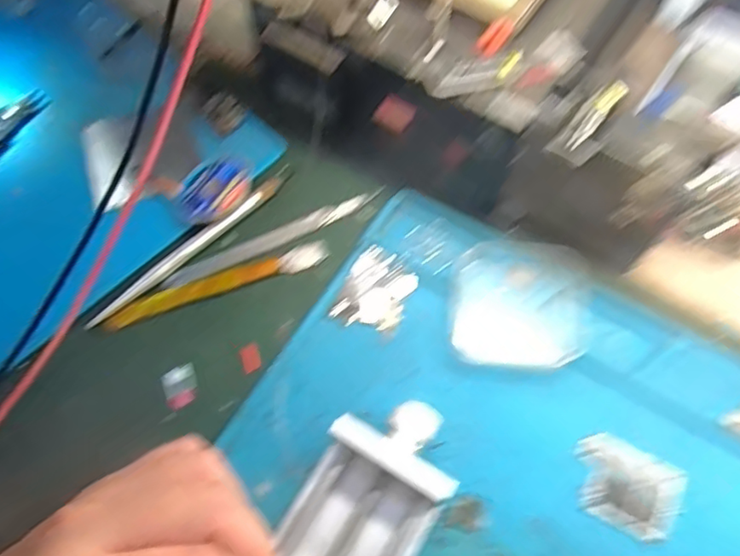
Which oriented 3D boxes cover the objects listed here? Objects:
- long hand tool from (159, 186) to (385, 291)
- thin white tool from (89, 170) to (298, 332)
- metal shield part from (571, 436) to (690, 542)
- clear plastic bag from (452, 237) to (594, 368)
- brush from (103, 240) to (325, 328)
[{"bbox_3d":[-0.055,-0.023,0.341,0.132,0.004,0.011,-24,66,-9],"label":"long hand tool"},{"bbox_3d":[-0.099,-0.020,0.337,0.141,0.007,0.009,-42,70,-16],"label":"thin white tool"},{"bbox_3d":[0.119,0.097,0.276,0.048,0.008,0.037,24,68,12],"label":"metal shield part"},{"bbox_3d":[0.081,0.011,0.314,0.072,0.007,0.069,2,65,3],"label":"clear plastic bag"},{"bbox_3d":[-0.084,0.003,0.330,0.124,0.004,0.014,-19,66,-7],"label":"brush"}]

